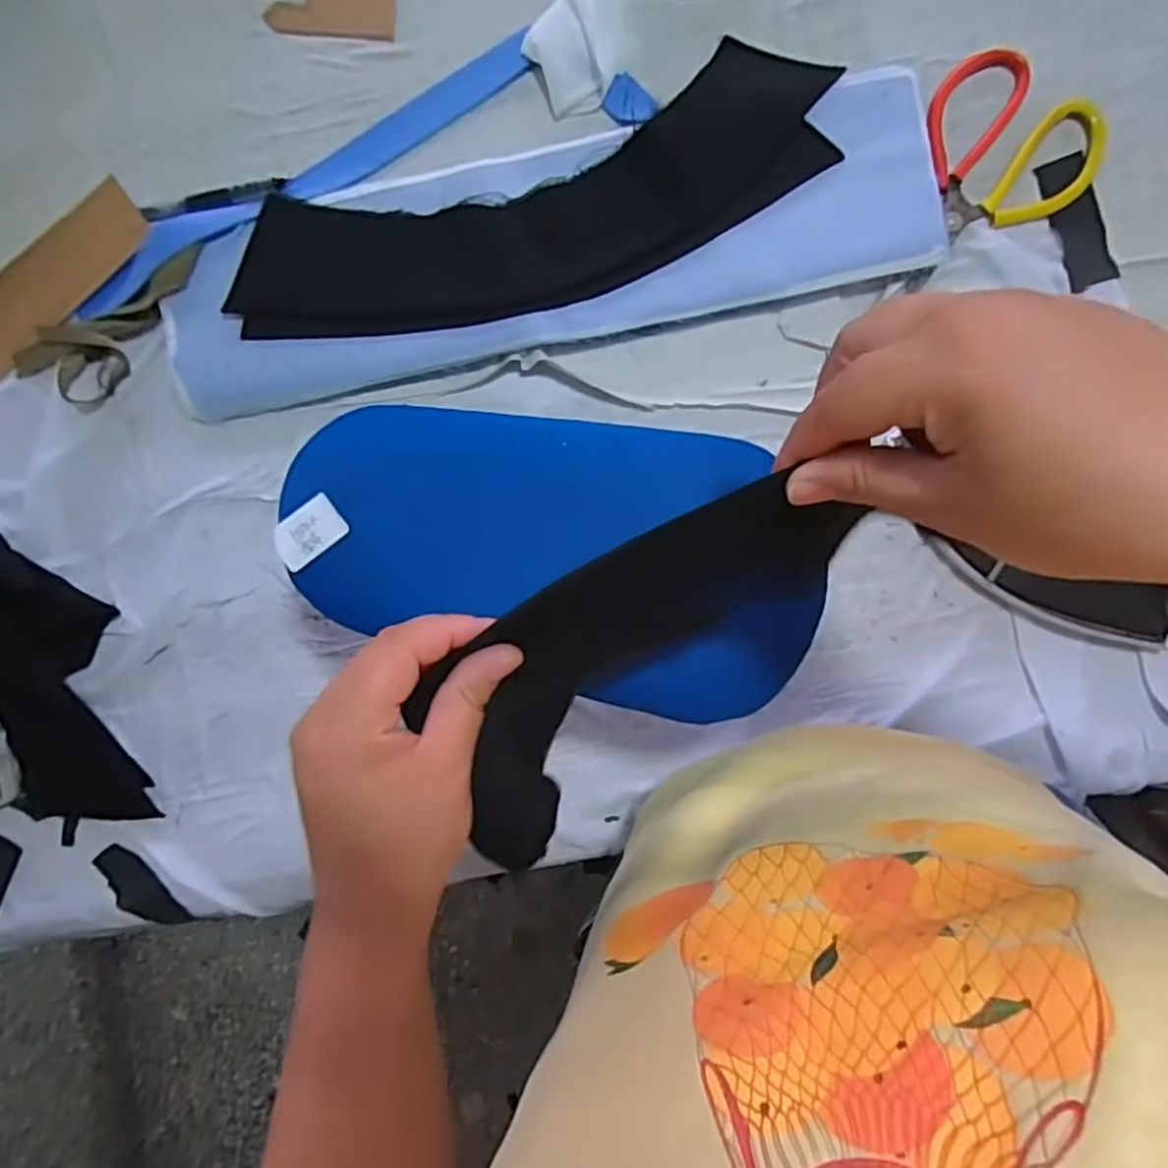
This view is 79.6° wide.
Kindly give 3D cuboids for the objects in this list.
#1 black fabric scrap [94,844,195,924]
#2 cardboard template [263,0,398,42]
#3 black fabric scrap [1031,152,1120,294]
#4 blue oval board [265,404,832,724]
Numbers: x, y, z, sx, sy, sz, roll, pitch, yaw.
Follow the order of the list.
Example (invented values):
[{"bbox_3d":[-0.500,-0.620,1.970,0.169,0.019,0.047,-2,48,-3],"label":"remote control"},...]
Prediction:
[{"bbox_3d":[-0.309,0.214,0.488,0.075,0.004,0.032,44,93,1],"label":"black fabric scrap"},{"bbox_3d":[-0.166,-0.381,0.462,0.086,0.005,0.040,6,92,2],"label":"cardboard template"},{"bbox_3d":[0.313,-0.229,0.444,0.032,0.006,0.083,-17,91,4],"label":"black fabric scrap"},{"bbox_3d":[-0.014,-0.023,0.359,0.265,0.040,0.130,16,93,2],"label":"blue oval board"}]

